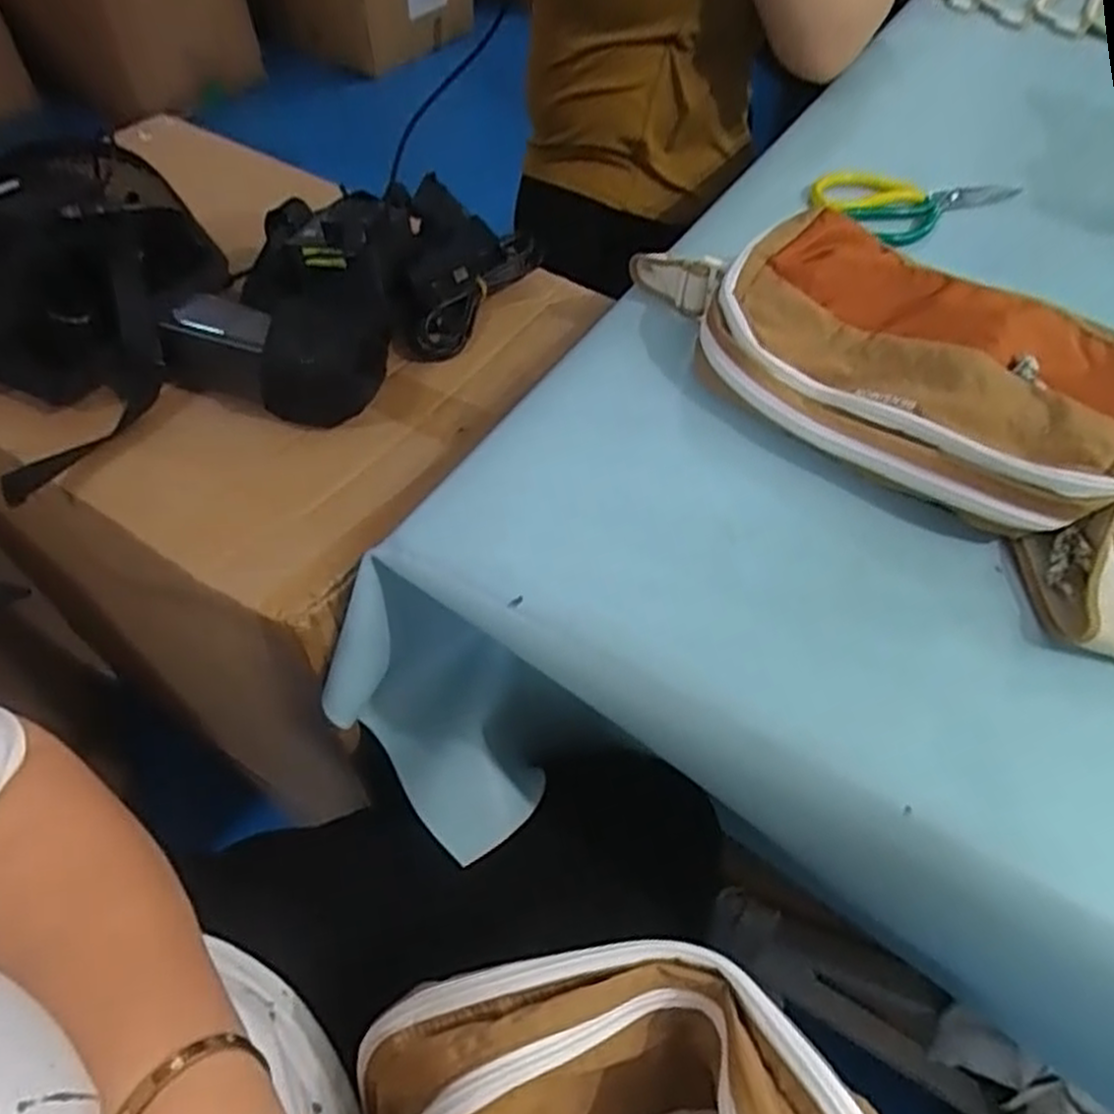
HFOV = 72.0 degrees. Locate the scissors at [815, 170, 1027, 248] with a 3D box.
[{"bbox_3d":[0.317,-0.304,0.661,0.183,0.021,0.074,1,53,-2],"label":"scissors"}]

